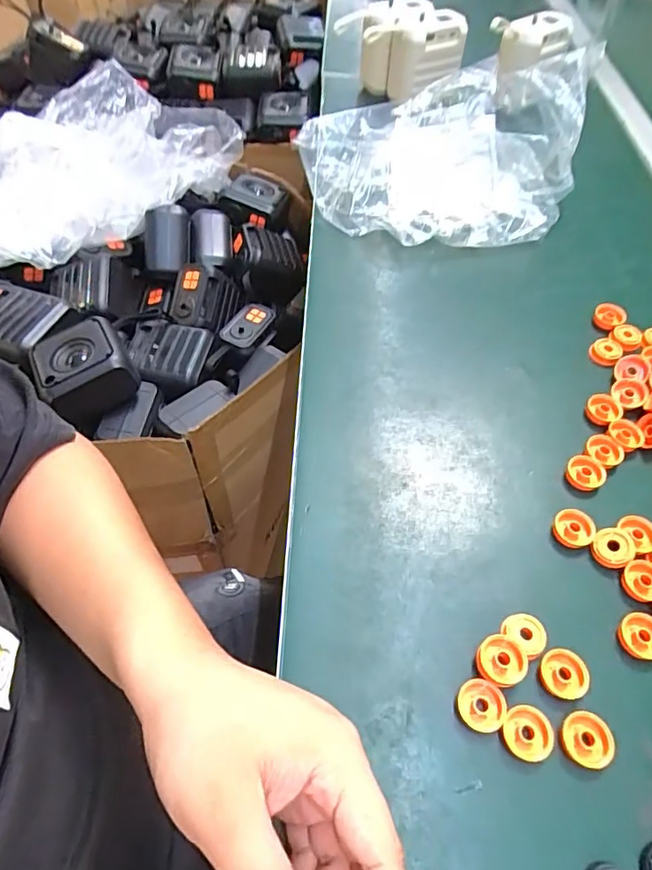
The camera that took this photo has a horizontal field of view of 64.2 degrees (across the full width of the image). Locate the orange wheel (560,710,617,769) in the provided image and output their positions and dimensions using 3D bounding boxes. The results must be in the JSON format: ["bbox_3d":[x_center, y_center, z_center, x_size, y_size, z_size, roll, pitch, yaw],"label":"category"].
[{"bbox_3d":[0.140,0.163,0.277,0.025,0.006,0.026,1,55,3],"label":"orange wheel"}]

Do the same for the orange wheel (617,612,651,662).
[{"bbox_3d":[0.190,0.120,0.310,0.028,0.008,0.025,-35,61,-20],"label":"orange wheel"}]

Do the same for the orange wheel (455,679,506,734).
[{"bbox_3d":[0.086,0.150,0.289,0.025,0.006,0.025,1,55,3],"label":"orange wheel"}]

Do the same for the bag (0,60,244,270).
[{"bbox_3d":[-0.314,-0.372,0.693,0.271,0.100,0.426,35,61,21],"label":"bag"}]

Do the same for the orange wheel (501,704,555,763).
[{"bbox_3d":[0.109,0.161,0.280,0.025,0.006,0.026,-1,55,1],"label":"orange wheel"}]

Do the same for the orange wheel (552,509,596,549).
[{"bbox_3d":[0.166,0.063,0.348,0.025,0.008,0.024,1,55,3],"label":"orange wheel"}]

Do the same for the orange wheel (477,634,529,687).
[{"bbox_3d":[0.101,0.129,0.297,0.027,0.007,0.027,-10,58,17],"label":"orange wheel"}]

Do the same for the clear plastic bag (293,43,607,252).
[{"bbox_3d":[0.134,-0.307,0.558,0.310,0.095,0.232,-6,55,-2],"label":"clear plastic bag"}]

